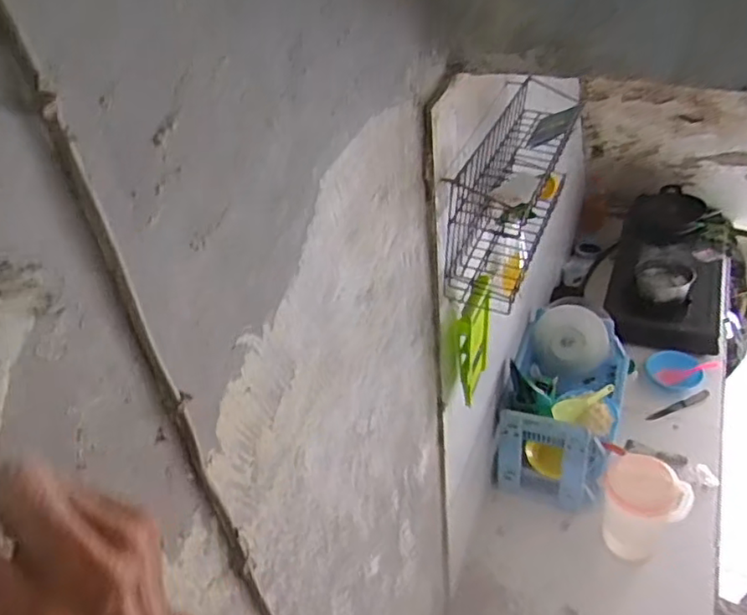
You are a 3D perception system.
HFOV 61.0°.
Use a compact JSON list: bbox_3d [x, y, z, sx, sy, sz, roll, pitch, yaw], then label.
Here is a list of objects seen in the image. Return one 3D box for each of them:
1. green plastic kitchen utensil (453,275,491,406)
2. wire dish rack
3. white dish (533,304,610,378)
[{"bbox_3d":[0.176,0.062,1.093,0.024,0.249,0.097,23,54,27],"label":"green plastic kitchen utensil"},{"bbox_3d":[0.237,-0.206,1.036,0.120,0.224,0.404,12,43,21],"label":"wire dish rack"},{"bbox_3d":[0.565,0.095,1.823,0.200,0.025,0.199,0,90,25],"label":"white dish"}]

